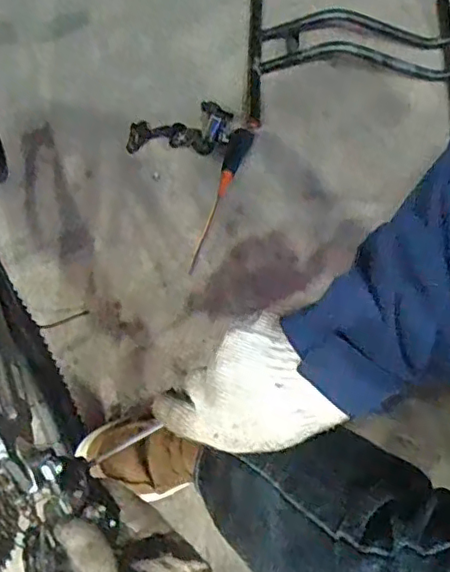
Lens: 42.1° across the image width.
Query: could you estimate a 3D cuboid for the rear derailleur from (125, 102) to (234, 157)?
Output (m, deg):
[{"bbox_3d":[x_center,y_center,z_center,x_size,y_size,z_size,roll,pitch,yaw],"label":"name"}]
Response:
[{"bbox_3d":[-0.076,-0.265,0.983,0.175,0.051,0.103,2,66,0],"label":"rear derailleur"}]

